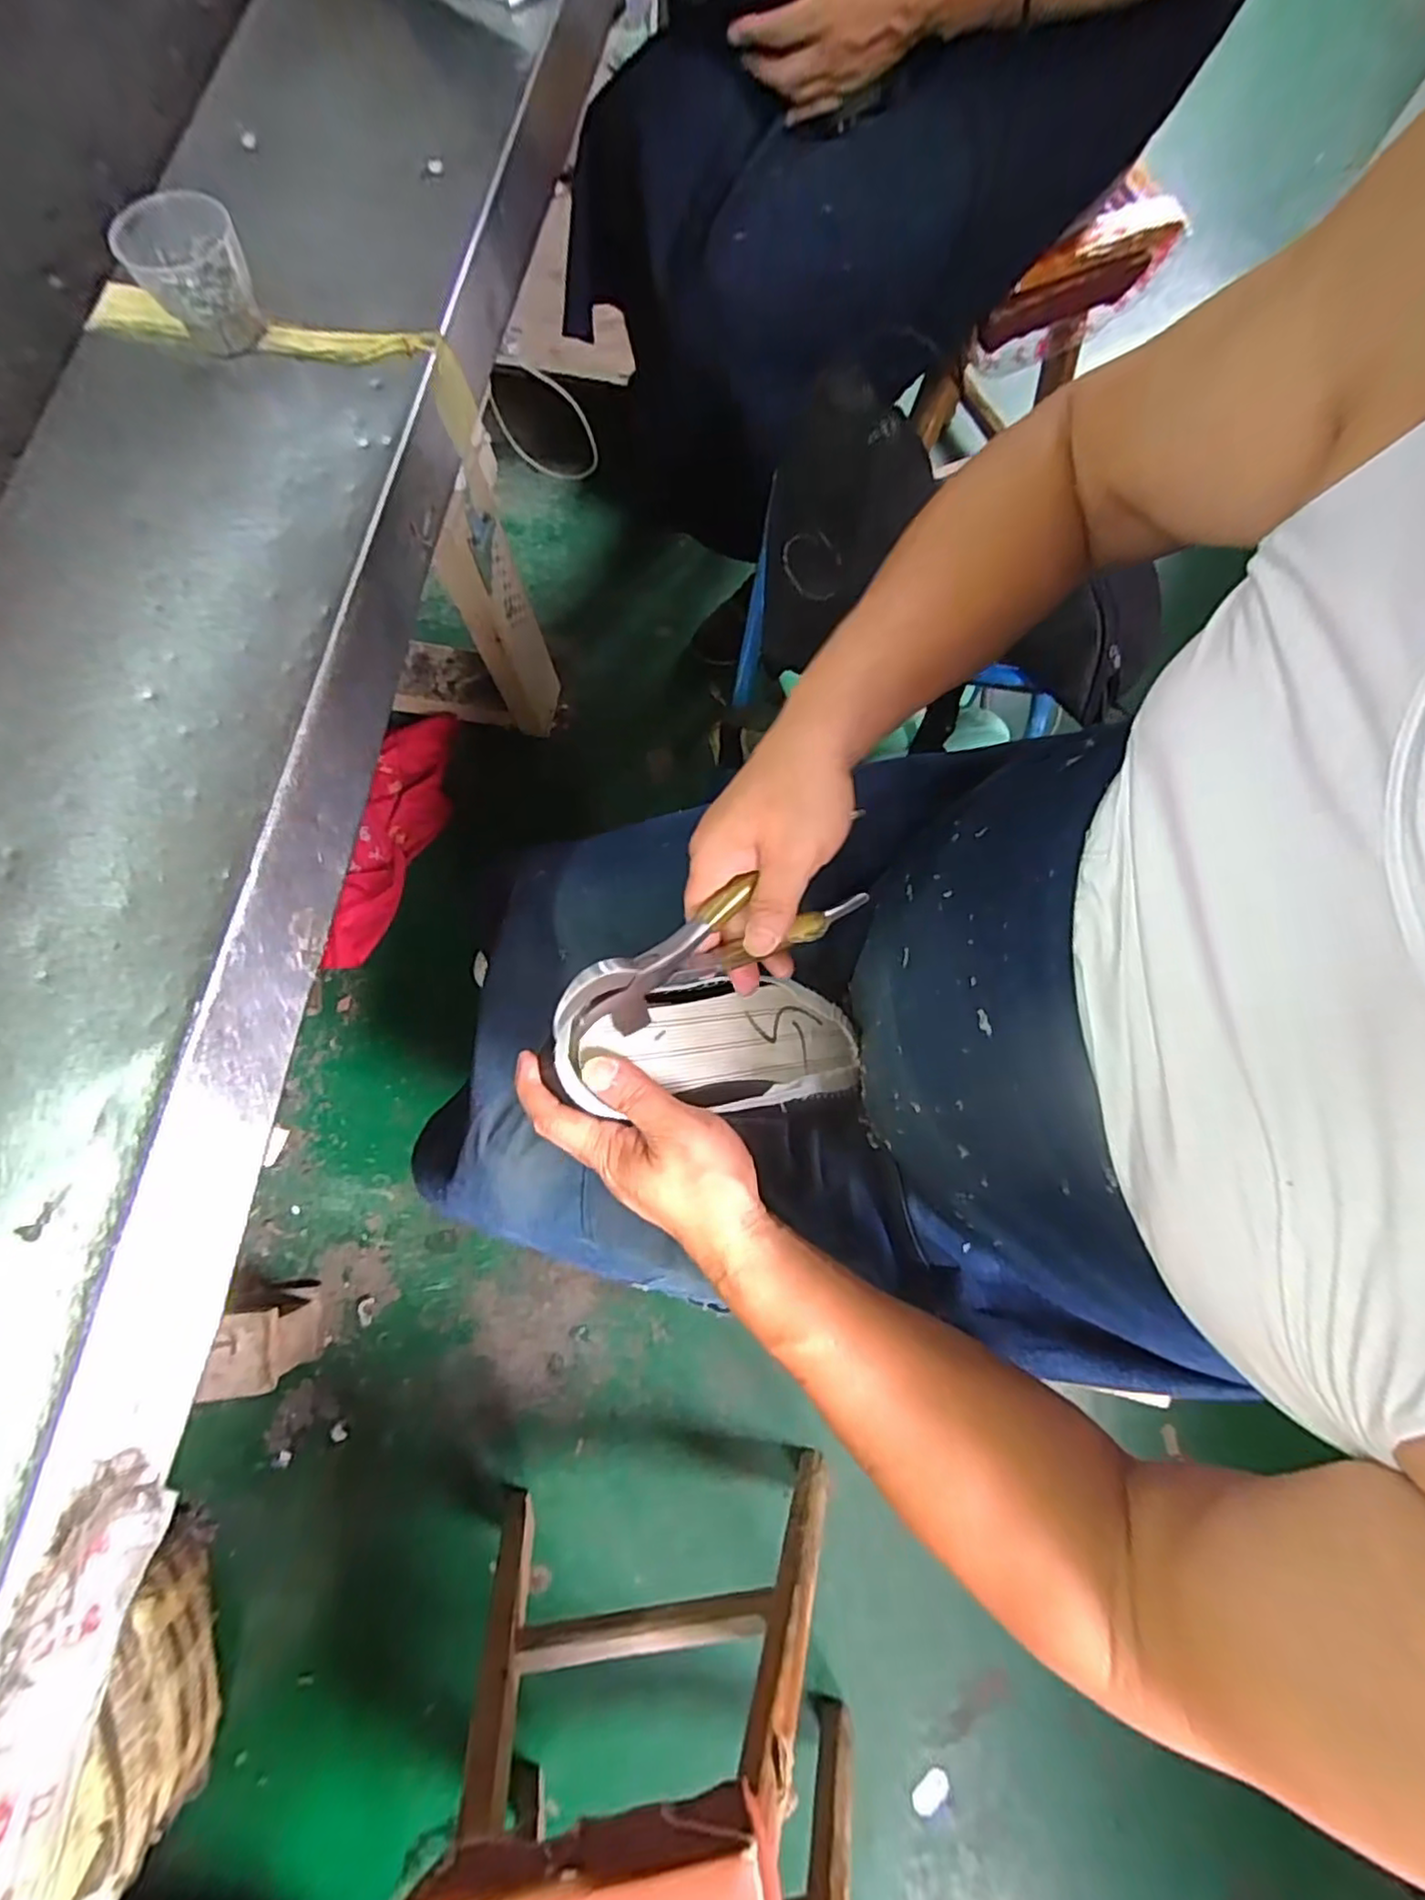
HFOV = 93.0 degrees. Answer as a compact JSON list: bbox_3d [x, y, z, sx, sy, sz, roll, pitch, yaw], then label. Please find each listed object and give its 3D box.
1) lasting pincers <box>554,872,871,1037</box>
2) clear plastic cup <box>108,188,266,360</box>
[{"bbox_3d":[0.000,-0.002,0.363,0.180,0.046,0.040,-24,79,-16],"label":"lasting pincers"},{"bbox_3d":[-0.300,-0.393,0.396,0.061,0.052,0.058,0,77,0],"label":"clear plastic cup"}]

